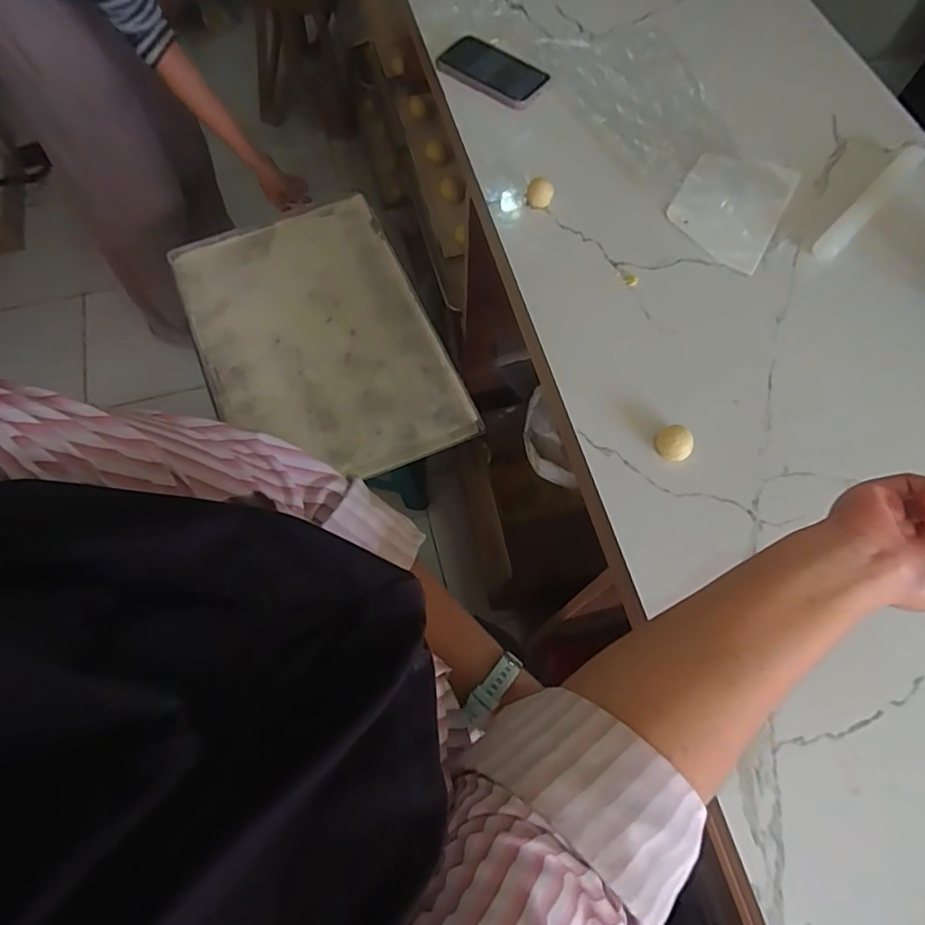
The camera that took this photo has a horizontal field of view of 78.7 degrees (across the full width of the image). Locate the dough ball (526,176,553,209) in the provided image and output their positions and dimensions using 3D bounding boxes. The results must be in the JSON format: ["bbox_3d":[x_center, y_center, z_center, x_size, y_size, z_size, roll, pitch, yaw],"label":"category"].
[{"bbox_3d":[0.094,-0.325,0.683,0.031,0.024,0.029,0,67,0],"label":"dough ball"}]

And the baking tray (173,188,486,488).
[{"bbox_3d":[-0.266,-0.230,1.034,0.399,0.030,0.592,-23,69,-9],"label":"baking tray"}]

